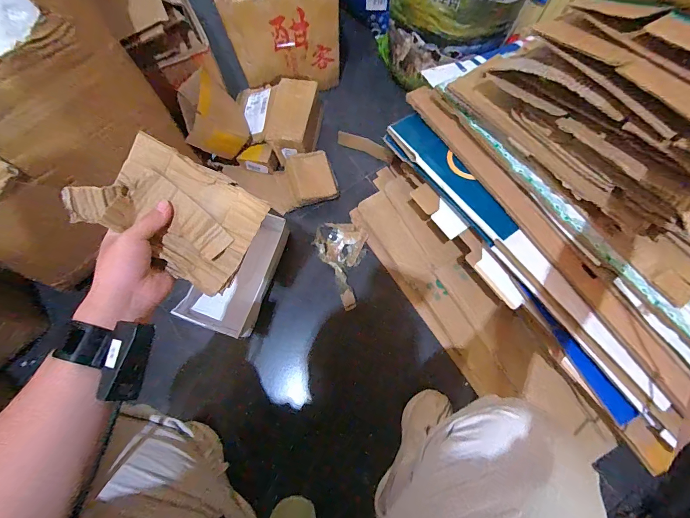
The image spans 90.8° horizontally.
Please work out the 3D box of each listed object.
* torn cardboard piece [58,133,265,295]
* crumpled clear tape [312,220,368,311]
[{"bbox_3d":[-0.200,-0.055,0.392,0.188,0.020,0.125,29,94,-10],"label":"torn cardboard piece"},{"bbox_3d":[-0.013,0.011,0.816,0.126,0.043,0.208,5,75,0],"label":"crumpled clear tape"}]

